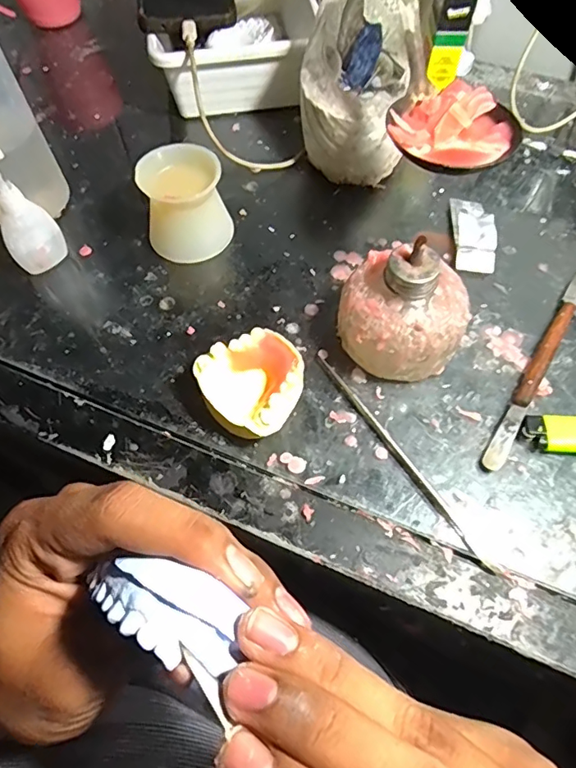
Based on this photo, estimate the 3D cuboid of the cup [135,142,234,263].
[{"bbox_3d":[-0.071,-0.125,0.357,0.056,0.055,0.056,0,62,0],"label":"cup"}]

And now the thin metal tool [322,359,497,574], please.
[{"bbox_3d":[0.065,0.041,0.296,0.004,0.004,0.157,-30,66,-14],"label":"thin metal tool"}]

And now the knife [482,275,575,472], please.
[{"bbox_3d":[0.161,-0.016,0.321,0.011,0.012,0.168,30,66,15],"label":"knife"}]

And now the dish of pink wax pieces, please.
[{"bbox_3d":[0.089,-0.141,0.276,0.068,0.014,0.057,3,62,2],"label":"dish of pink wax pieces"}]

